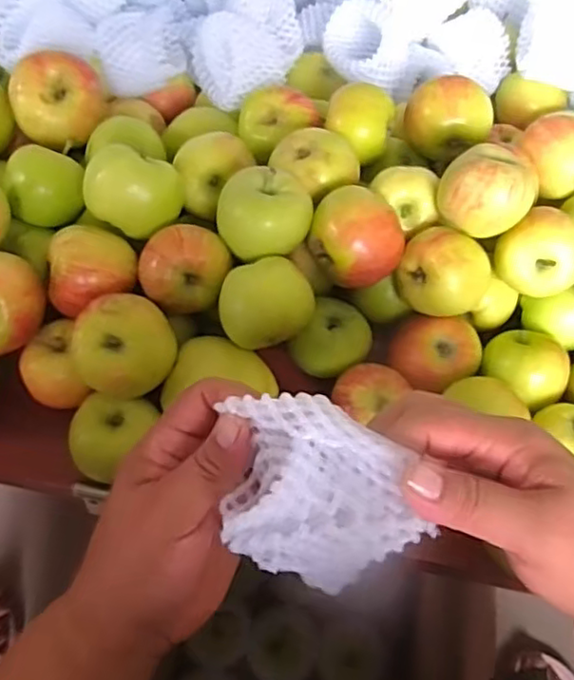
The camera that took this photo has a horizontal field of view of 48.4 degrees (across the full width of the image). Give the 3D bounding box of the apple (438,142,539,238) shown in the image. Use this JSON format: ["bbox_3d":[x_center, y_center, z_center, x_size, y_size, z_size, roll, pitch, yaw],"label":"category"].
[{"bbox_3d":[0.132,-0.103,0.430,0.052,0.045,0.055,1,61,-3],"label":"apple"}]

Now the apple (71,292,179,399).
[{"bbox_3d":[-0.103,0.005,0.410,0.060,0.047,0.053,2,61,-2],"label":"apple"}]

